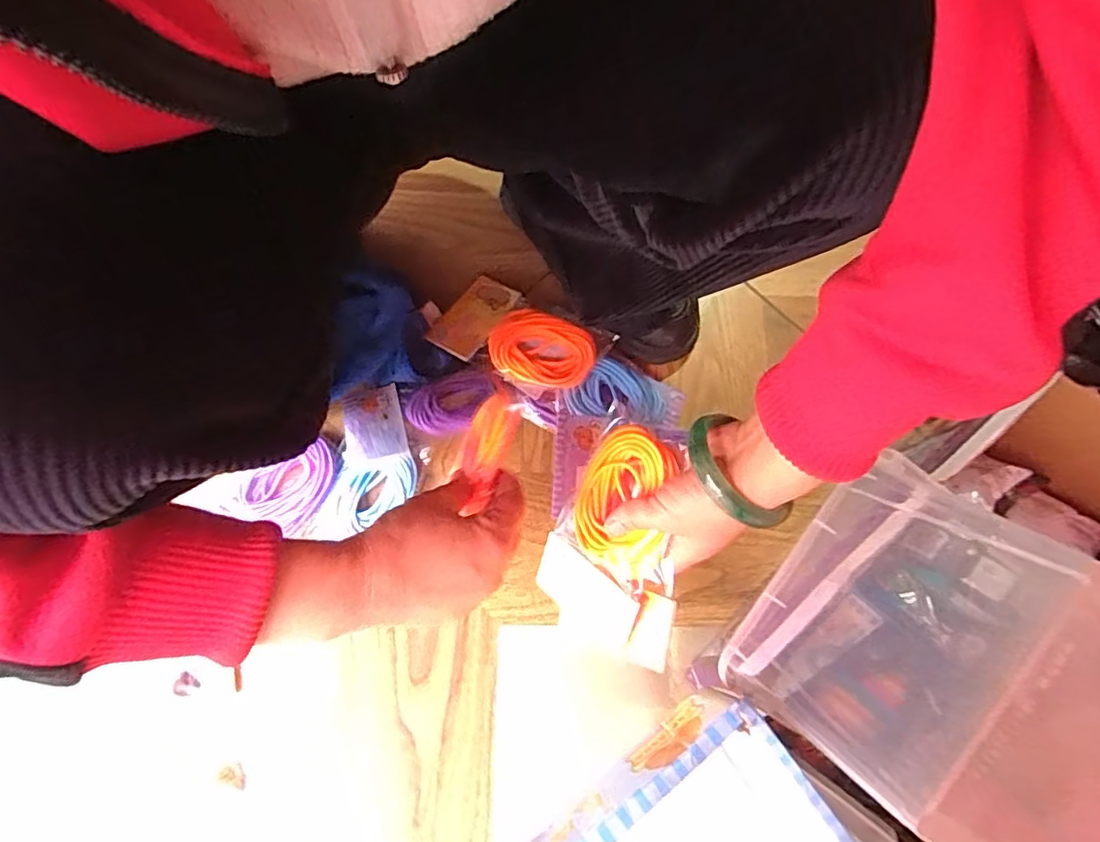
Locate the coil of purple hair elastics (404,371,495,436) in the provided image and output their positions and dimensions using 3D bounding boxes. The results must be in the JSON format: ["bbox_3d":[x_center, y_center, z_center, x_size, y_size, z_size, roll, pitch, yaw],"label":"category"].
[{"bbox_3d":[-0.086,-0.015,0.524,0.079,0.029,0.060,-21,74,-6],"label":"coil of purple hair elastics"}]

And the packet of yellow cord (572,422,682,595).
[{"bbox_3d":[0.051,0.056,0.417,0.064,0.020,0.099,16,95,39],"label":"packet of yellow cord"}]

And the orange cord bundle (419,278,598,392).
[{"bbox_3d":[-0.031,-0.076,0.549,0.151,0.023,0.086,29,75,24],"label":"orange cord bundle"}]

